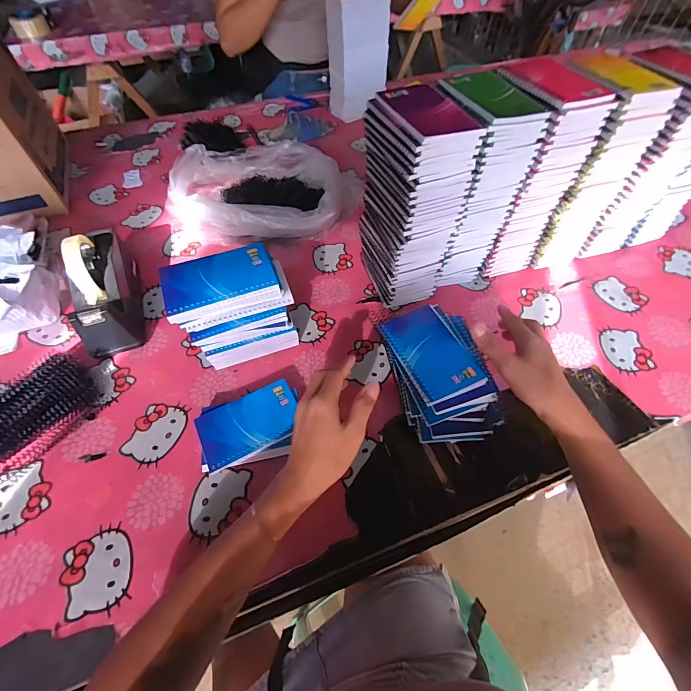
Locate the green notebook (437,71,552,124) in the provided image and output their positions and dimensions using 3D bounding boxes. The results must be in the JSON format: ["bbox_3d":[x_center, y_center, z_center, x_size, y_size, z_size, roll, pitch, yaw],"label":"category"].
[{"bbox_3d":[0.179,-0.312,0.442,0.085,0.012,0.121,-18,58,-12],"label":"green notebook"}]

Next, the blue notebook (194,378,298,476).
[{"bbox_3d":[-0.123,0.101,0.461,0.128,0.008,0.076,-24,64,-21],"label":"blue notebook"}]

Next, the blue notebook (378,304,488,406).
[{"bbox_3d":[0.112,0.007,0.456,0.091,0.005,0.132,-20,58,-13],"label":"blue notebook"}]

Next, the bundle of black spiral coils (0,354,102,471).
[{"bbox_3d":[-0.422,0.088,0.474,0.092,0.054,0.167,34,62,22],"label":"bundle of black spiral coils"}]

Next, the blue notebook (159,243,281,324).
[{"bbox_3d":[-0.151,-0.078,0.429,0.127,0.021,0.080,-20,58,-13],"label":"blue notebook"}]

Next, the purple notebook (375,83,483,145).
[{"bbox_3d":[0.098,-0.280,0.417,0.096,0.010,0.127,-19,58,-12],"label":"purple notebook"}]

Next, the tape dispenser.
[{"bbox_3d":[-0.376,-0.096,0.557,0.075,0.123,0.201,-16,56,-10],"label":"tape dispenser"}]

